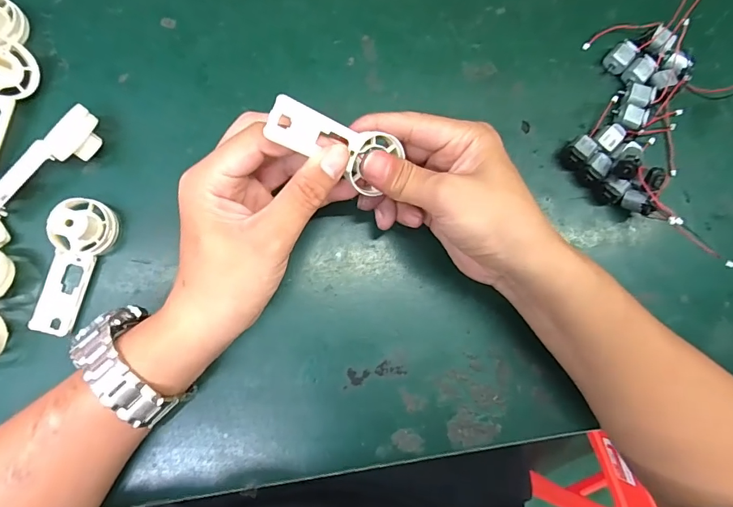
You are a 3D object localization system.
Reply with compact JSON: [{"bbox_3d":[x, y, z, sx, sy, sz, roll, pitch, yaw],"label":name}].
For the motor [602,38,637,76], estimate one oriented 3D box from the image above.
[{"bbox_3d":[0.212,-0.164,0.352,0.018,0.017,0.021,45,81,1],"label":"motor"}]

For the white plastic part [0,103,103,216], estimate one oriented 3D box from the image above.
[{"bbox_3d":[-0.217,-0.057,0.287,0.023,0.031,0.093,40,81,0],"label":"white plastic part"}]

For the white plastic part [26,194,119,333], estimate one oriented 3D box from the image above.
[{"bbox_3d":[-0.204,0.008,0.284,0.036,0.030,0.093,22,82,-3],"label":"white plastic part"}]

